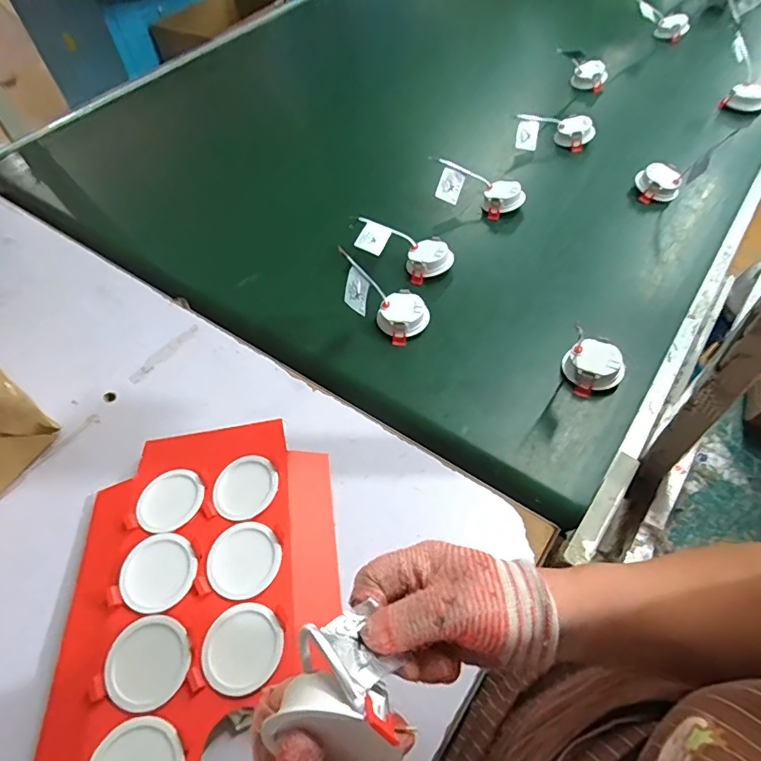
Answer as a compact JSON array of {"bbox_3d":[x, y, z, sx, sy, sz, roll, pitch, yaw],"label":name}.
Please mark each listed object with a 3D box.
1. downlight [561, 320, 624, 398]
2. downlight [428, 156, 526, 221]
[{"bbox_3d":[0.265,-0.018,0.612,0.073,0.044,0.072,26,59,21],"label":"downlight"},{"bbox_3d":[0.160,-0.326,0.825,0.163,0.060,0.063,20,60,2],"label":"downlight"}]

